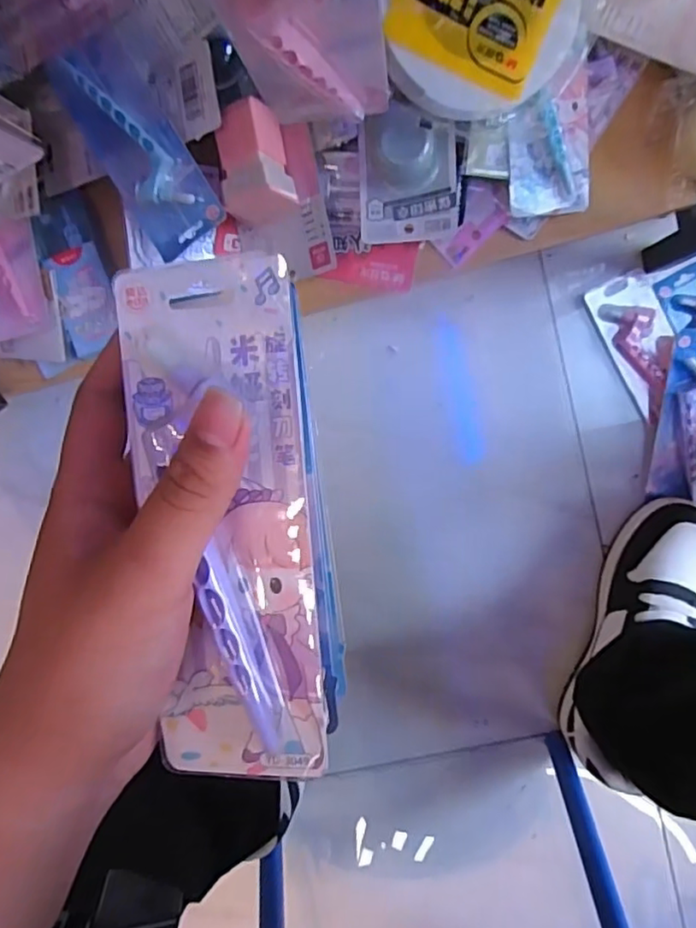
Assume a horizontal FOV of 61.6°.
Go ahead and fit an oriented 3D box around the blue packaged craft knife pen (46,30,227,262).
[{"bbox_3d":[-0.162,-0.245,0.443,0.065,0.017,0.163,-31,94,7],"label":"blue packaged craft knife pen"}]

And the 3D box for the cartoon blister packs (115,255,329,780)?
[{"bbox_3d":[-0.041,0.021,0.217,0.063,0.041,0.182,-6,93,5],"label":"cartoon blister packs"}]

